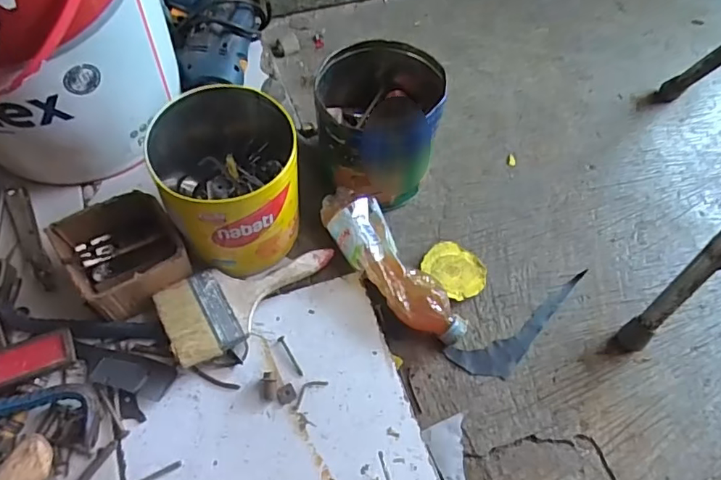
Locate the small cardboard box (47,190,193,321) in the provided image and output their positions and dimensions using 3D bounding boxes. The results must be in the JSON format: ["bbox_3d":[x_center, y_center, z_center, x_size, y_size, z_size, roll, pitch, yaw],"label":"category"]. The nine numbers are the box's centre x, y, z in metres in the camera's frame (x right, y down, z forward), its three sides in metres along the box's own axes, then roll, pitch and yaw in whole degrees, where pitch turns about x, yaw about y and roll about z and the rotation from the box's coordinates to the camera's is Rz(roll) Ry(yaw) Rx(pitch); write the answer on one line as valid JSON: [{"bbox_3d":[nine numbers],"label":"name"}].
[{"bbox_3d":[-0.256,0.017,0.575,0.108,0.072,0.117,-34,69,-20],"label":"small cardboard box"}]

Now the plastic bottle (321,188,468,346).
[{"bbox_3d":[0.037,0.031,0.616,0.073,0.061,0.223,-36,70,-21],"label":"plastic bottle"}]

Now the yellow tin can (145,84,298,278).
[{"bbox_3d":[-0.148,-0.072,0.590,0.150,0.152,0.182,-30,68,-19],"label":"yellow tin can"}]

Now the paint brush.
[{"bbox_3d":[-0.120,0.064,0.585,0.193,0.038,0.090,-25,66,-16],"label":"paint brush"}]

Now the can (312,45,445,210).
[{"bbox_3d":[0.022,-0.143,0.661,0.152,0.152,0.160,2,61,-3],"label":"can"}]

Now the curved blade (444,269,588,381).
[{"bbox_3d":[0.202,0.108,0.618,0.202,0.006,0.059,-24,66,-16],"label":"curved blade"}]

